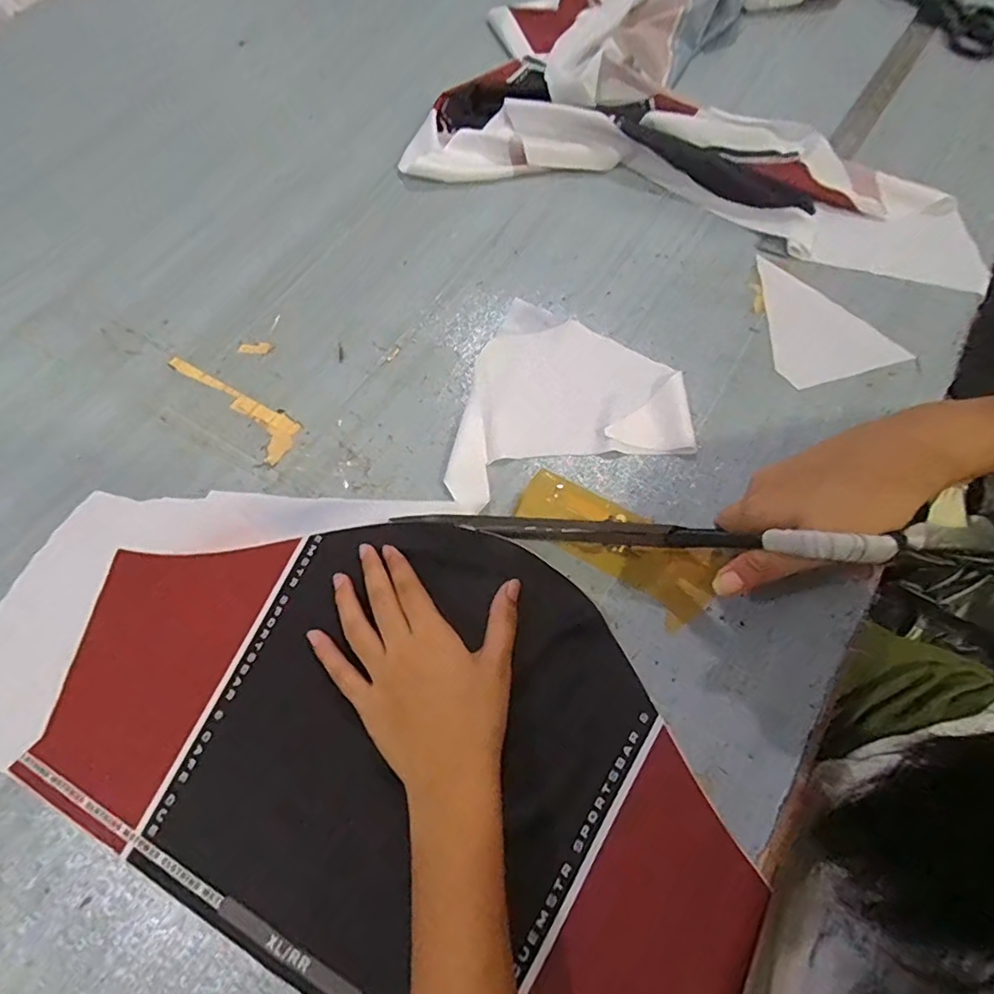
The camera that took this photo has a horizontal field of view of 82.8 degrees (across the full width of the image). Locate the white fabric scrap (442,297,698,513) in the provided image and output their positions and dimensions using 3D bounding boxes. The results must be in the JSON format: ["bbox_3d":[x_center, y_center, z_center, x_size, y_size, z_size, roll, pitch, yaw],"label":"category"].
[{"bbox_3d":[0.043,-0.088,0.438,0.180,0.007,0.175,-13,61,-3],"label":"white fabric scrap"}]

